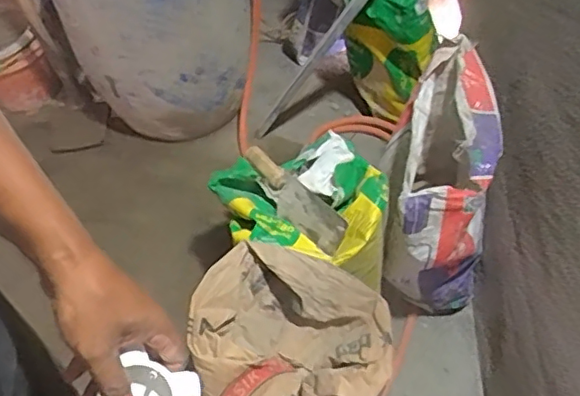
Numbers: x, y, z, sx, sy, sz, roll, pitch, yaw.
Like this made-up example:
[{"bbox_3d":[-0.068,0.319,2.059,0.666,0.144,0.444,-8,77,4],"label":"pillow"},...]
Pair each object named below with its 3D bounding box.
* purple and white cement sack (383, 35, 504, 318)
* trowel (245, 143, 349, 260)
[{"bbox_3d":[0.288,-0.011,1.163,0.200,0.456,0.347,8,53,8],"label":"purple and white cement sack"},{"bbox_3d":[-0.006,-0.002,1.117,0.286,0.089,0.050,38,20,30],"label":"trowel"}]

